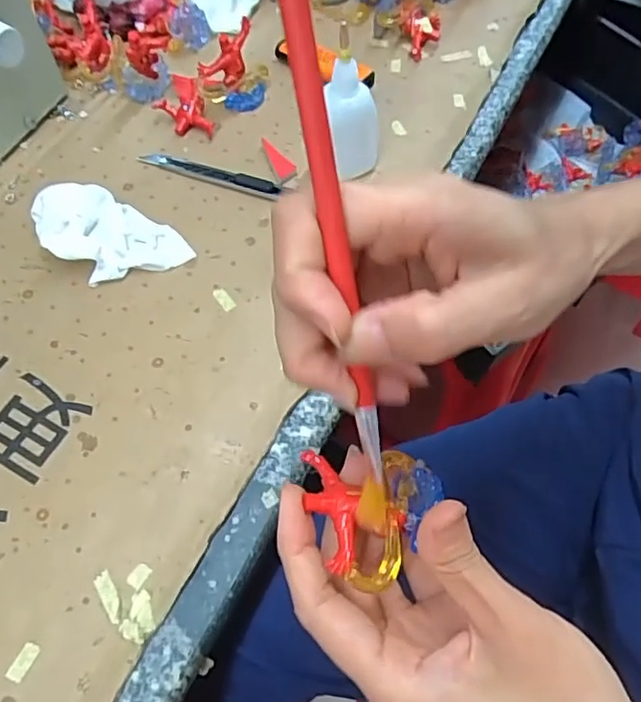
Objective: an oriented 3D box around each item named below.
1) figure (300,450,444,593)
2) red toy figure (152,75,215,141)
[{"bbox_3d":[0.022,0.061,0.223,0.051,0.018,0.052,-5,62,-3],"label":"figure"},{"bbox_3d":[-0.102,-0.182,0.427,0.033,0.017,0.064,-19,64,-10],"label":"red toy figure"}]

